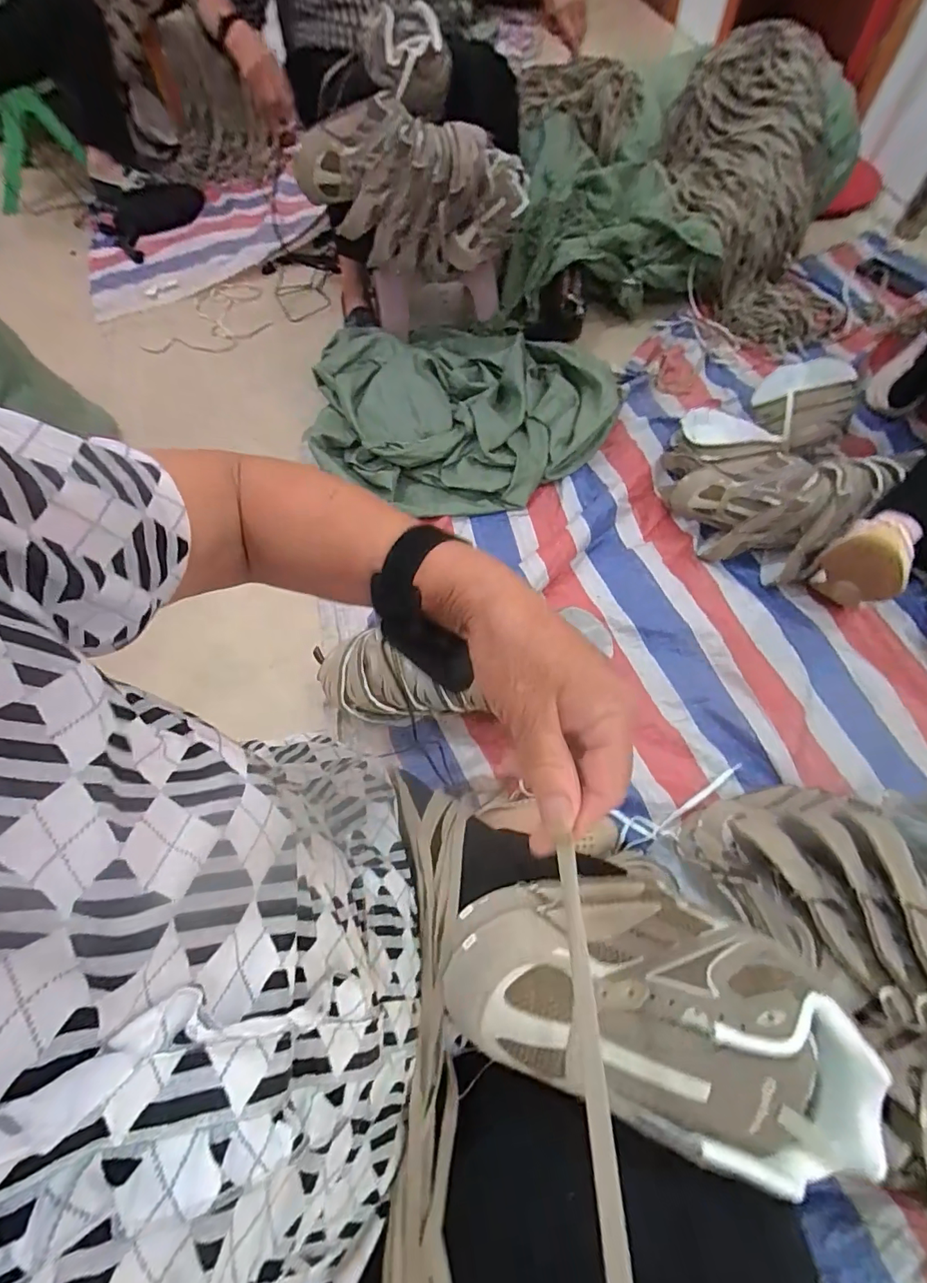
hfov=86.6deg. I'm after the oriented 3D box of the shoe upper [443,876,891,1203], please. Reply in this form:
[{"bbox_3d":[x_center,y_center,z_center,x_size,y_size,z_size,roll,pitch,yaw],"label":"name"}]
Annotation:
[{"bbox_3d":[0.112,0.222,0.303,0.253,0.069,0.133,15,65,11],"label":"shoe upper"}]

